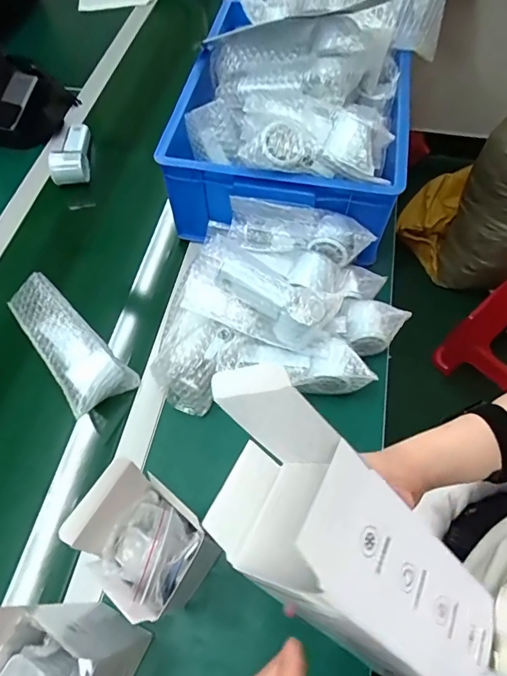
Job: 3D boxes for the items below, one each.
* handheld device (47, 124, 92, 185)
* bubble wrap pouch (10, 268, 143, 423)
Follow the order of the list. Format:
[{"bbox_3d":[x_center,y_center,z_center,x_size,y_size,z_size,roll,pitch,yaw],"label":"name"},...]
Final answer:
[{"bbox_3d":[-0.336,-0.359,0.825,0.062,0.044,0.174,-7,61,-4],"label":"handheld device"},{"bbox_3d":[-0.259,0.008,0.610,0.201,0.068,0.083,41,68,20],"label":"bubble wrap pouch"}]

